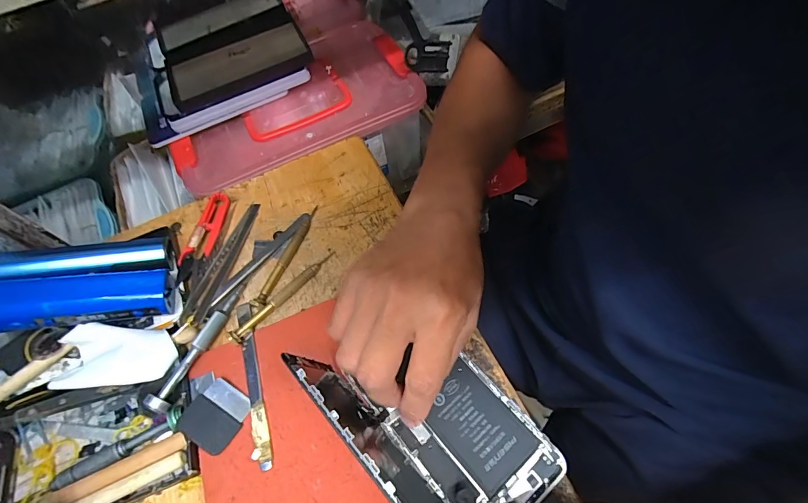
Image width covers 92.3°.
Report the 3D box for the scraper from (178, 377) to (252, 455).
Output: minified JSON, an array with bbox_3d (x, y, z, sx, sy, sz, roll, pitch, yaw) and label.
[{"bbox_3d":[-0.136,0.118,0.281,0.039,0.008,0.042,27,67,19],"label":"scraper"}]

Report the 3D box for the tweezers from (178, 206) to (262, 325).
[{"bbox_3d":[-0.160,0.005,0.347,0.015,0.009,0.126,11,59,9],"label":"tweezers"}]

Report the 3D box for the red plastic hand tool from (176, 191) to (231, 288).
[{"bbox_3d":[-0.185,-0.015,0.362,0.021,0.012,0.099,5,62,8],"label":"red plastic hand tool"}]

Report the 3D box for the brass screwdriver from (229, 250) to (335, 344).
[{"bbox_3d":[-0.101,0.036,0.328,0.010,0.010,0.106,35,70,22],"label":"brass screwdriver"}]

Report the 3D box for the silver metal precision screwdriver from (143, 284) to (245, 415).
[{"bbox_3d":[-0.158,0.070,0.302,0.014,0.015,0.108,17,61,13],"label":"silver metal precision screwdriver"}]

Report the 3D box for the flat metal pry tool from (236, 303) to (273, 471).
[{"bbox_3d":[-0.117,0.098,0.301,0.014,0.010,0.130,-20,61,-5],"label":"flat metal pry tool"}]

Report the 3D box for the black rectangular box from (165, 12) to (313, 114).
[{"bbox_3d":[-0.212,-0.243,0.495,0.174,0.015,0.103,-26,64,-6],"label":"black rectangular box"}]

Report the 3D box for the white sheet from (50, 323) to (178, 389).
[{"bbox_3d":[-0.223,0.079,0.301,0.085,0.018,0.044,-9,60,1],"label":"white sheet"}]

